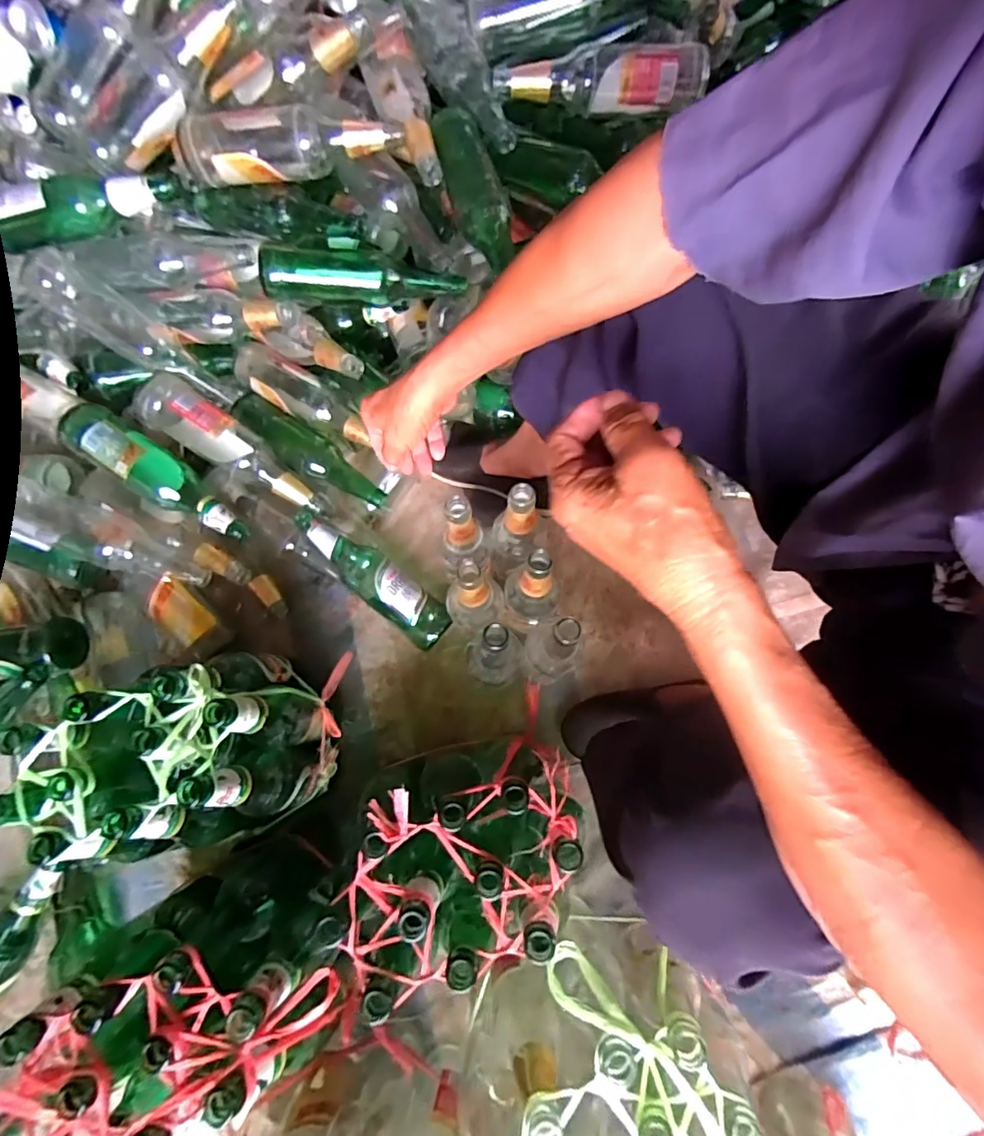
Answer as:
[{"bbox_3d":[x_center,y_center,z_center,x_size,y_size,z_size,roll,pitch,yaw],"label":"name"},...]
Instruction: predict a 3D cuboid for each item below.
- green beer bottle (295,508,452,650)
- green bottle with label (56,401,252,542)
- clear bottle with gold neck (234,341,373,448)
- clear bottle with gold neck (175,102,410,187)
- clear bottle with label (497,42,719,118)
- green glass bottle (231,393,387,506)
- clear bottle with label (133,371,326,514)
[{"bbox_3d":[-0.165,0.013,0.711,0.250,0.056,0.075,36,78,10],"label":"green beer bottle"},{"bbox_3d":[-0.442,-0.122,0.676,0.265,0.060,0.067,36,78,-6],"label":"green bottle with label"},{"bbox_3d":[-0.270,-0.249,0.752,0.230,0.068,0.067,28,77,8],"label":"clear bottle with gold neck"},{"bbox_3d":[-0.251,-0.516,0.620,0.282,0.056,0.068,-2,75,1],"label":"clear bottle with gold neck"},{"bbox_3d":[0.137,-0.614,0.639,0.262,0.061,0.057,4,75,2],"label":"clear bottle with label"},{"bbox_3d":[-0.266,-0.169,0.727,0.255,0.055,0.064,37,78,10],"label":"green glass bottle"},{"bbox_3d":[-0.356,-0.165,0.704,0.273,0.071,0.077,36,78,-11],"label":"clear bottle with label"}]

